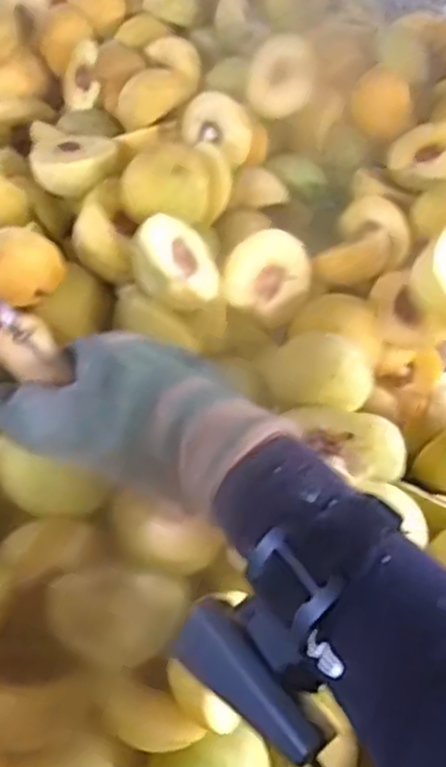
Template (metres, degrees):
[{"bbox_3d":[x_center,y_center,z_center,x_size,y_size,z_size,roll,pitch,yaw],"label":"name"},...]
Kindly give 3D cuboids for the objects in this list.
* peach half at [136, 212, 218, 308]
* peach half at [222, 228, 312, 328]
[{"bbox_3d":[-0.030,-0.075,0.465,0.061,0.025,0.054,61,33,-1],"label":"peach half"},{"bbox_3d":[0.030,-0.073,0.507,0.055,0.031,0.060,30,85,-7],"label":"peach half"}]

